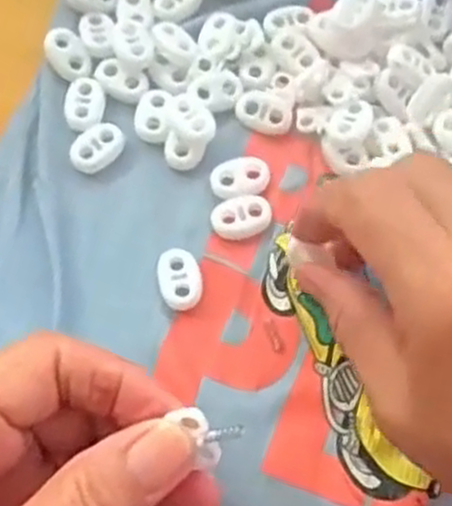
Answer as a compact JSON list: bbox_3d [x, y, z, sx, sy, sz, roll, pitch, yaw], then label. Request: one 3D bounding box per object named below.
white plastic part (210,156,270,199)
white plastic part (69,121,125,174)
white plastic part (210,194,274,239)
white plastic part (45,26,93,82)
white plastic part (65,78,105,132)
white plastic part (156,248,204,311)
[{"bbox_3d":[0.005,-0.029,0.299,0.022,0.006,0.015,-1,68,-3],"label":"white plastic part"},{"bbox_3d":[-0.049,-0.041,0.301,0.023,0.004,0.015,-41,76,-17],"label":"white plastic part"},{"bbox_3d":[0.006,-0.014,0.295,0.022,0.005,0.015,-20,70,-10],"label":"white plastic part"},{"bbox_3d":[-0.063,-0.080,0.313,0.015,0.007,0.023,-28,72,-13],"label":"white plastic part"},{"bbox_3d":[-0.055,-0.059,0.308,0.015,0.004,0.023,5,68,-1],"label":"white plastic part"},{"bbox_3d":[-0.017,0.010,0.285,0.015,0.004,0.023,-16,70,-9],"label":"white plastic part"}]

